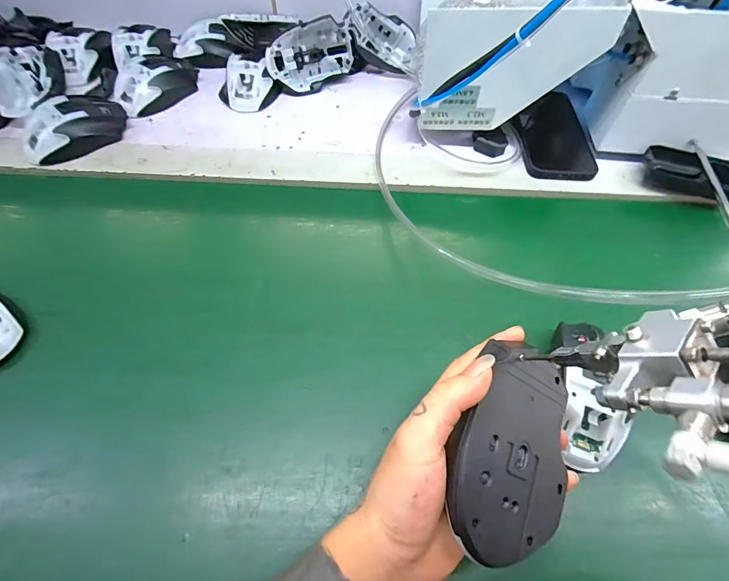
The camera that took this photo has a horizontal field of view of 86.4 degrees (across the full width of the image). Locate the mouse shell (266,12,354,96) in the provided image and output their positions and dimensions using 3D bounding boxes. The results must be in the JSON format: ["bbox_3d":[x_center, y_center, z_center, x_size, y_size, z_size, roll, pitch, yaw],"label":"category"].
[{"bbox_3d":[-0.069,-0.302,0.504,0.111,0.070,0.034,-34,33,-16],"label":"mouse shell"}]

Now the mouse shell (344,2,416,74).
[{"bbox_3d":[0.020,-0.342,0.531,0.099,0.026,0.074,10,85,-16],"label":"mouse shell"}]

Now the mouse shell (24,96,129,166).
[{"bbox_3d":[-0.324,-0.184,0.432,0.106,0.032,0.067,-32,67,-16],"label":"mouse shell"}]

